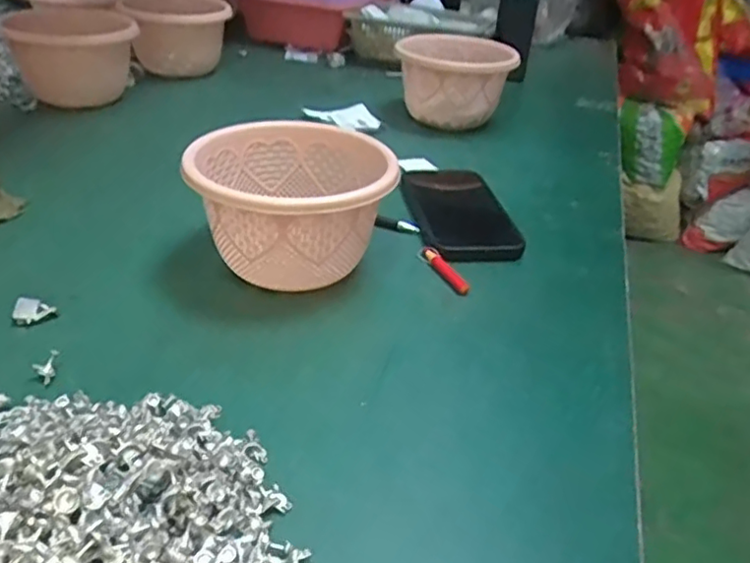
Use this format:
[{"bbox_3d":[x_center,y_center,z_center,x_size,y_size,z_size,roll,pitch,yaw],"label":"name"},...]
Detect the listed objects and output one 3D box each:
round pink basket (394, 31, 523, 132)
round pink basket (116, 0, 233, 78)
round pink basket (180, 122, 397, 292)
[{"bbox_3d":[0.096,-0.250,0.799,0.141,0.092,0.146,6,33,-2],"label":"round pink basket"},{"bbox_3d":[-0.273,-0.351,0.880,0.141,0.102,0.138,-4,34,-16],"label":"round pink basket"},{"bbox_3d":[-0.060,-0.052,0.463,0.131,0.086,0.128,4,33,-3],"label":"round pink basket"}]

